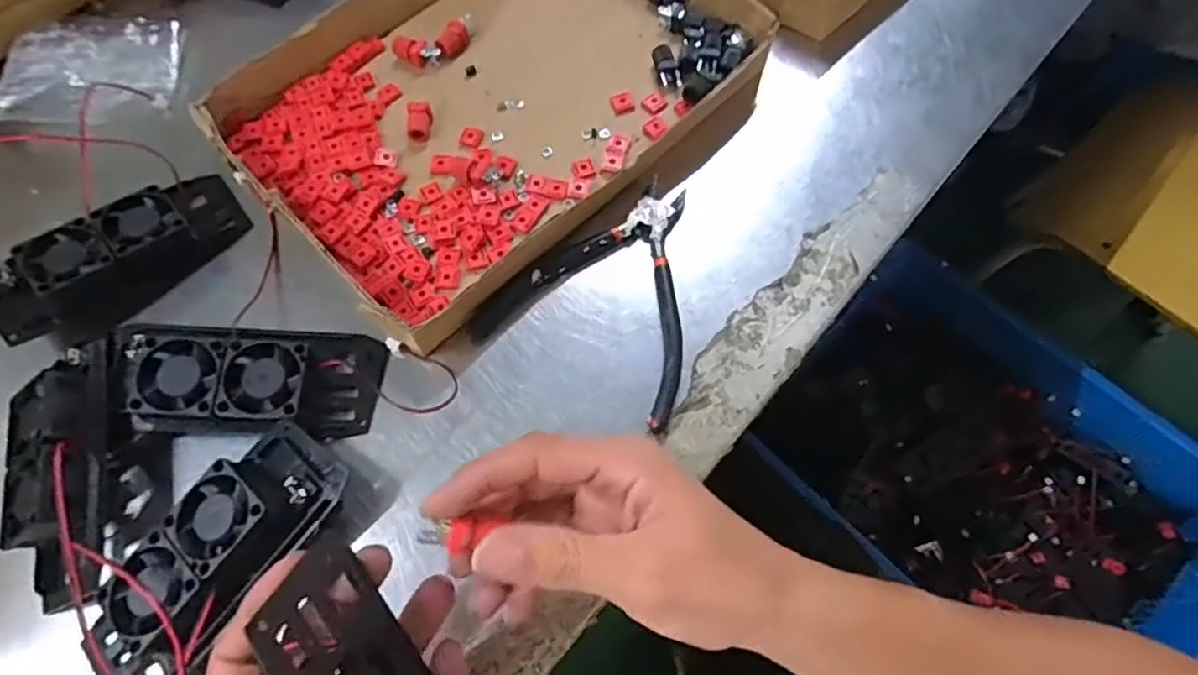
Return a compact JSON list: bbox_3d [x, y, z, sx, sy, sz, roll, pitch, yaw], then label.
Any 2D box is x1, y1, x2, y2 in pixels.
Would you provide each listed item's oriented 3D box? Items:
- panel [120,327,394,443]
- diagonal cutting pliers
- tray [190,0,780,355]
[{"bbox_3d":[-0.182,0.022,0.340,0.127,0.030,0.056,4,70,-14],"label":"panel"},{"bbox_3d":[0.009,-0.033,0.367,0.118,0.013,0.132,24,70,12],"label":"diagonal cutting pliers"},{"bbox_3d":[-0.068,-0.164,0.425,0.260,0.038,0.317,42,75,18],"label":"tray"}]

